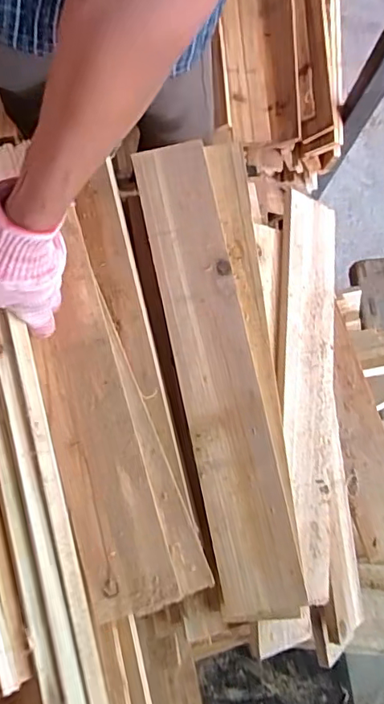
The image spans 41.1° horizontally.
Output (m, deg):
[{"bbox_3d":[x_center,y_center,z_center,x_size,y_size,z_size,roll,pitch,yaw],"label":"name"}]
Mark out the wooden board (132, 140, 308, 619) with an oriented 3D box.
[{"bbox_3d":[0.023,0.014,0.543,0.080,0.027,0.501,-12,79,-1],"label":"wooden board"}]

